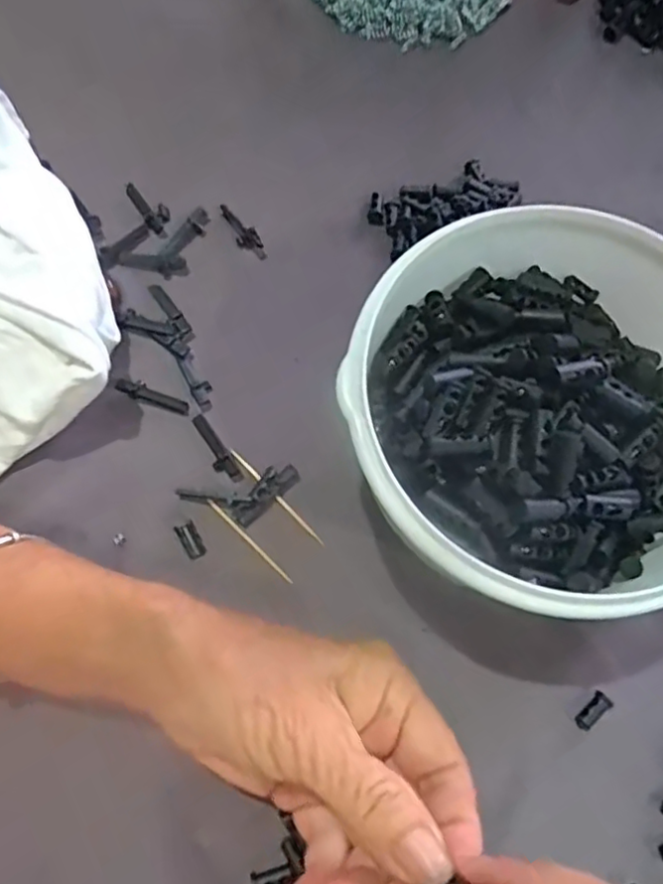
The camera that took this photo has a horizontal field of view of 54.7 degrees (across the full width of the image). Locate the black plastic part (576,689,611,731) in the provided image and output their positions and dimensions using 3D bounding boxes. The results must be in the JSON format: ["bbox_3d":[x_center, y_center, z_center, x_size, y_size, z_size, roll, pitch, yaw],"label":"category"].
[{"bbox_3d":[0.111,0.115,0.272,0.008,0.005,0.018,40,76,12],"label":"black plastic part"}]

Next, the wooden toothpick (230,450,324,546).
[{"bbox_3d":[-0.025,0.025,0.297,0.061,0.004,0.004,44,77,12],"label":"wooden toothpick"}]

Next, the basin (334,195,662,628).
[{"bbox_3d":[0.088,-0.008,0.274,0.160,0.078,0.158,1,71,-3],"label":"basin"}]

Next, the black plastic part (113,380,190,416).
[{"bbox_3d":[-0.087,-0.022,0.312,0.037,0.004,0.009,19,73,5],"label":"black plastic part"}]

